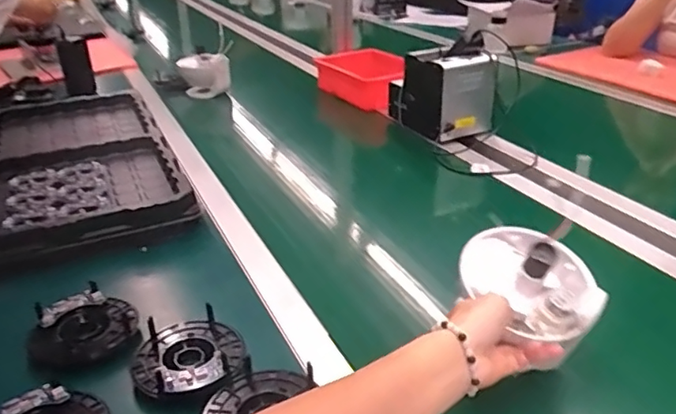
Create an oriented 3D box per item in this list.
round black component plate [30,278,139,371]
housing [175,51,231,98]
[{"bbox_3d":[-0.251,0.118,0.562,0.097,0.018,0.097,-1,28,1],"label":"round black component plate"},{"bbox_3d":[-0.298,-0.293,1.283,0.111,0.100,0.092,-6,28,-8],"label":"housing"}]

